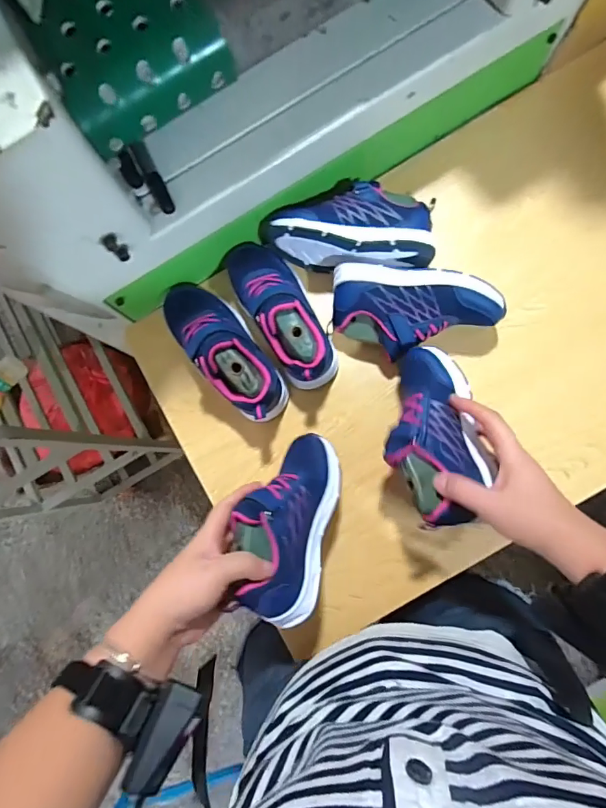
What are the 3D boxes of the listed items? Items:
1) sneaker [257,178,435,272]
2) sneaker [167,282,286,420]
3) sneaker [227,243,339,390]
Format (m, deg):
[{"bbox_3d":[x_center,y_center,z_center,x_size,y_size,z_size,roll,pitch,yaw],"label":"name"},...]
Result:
[{"bbox_3d":[0.054,-0.216,0.552,0.203,0.081,0.093,5,84,6],"label":"sneaker"},{"bbox_3d":[-0.097,-0.069,0.546,0.075,0.102,0.214,-39,69,0],"label":"sneaker"},{"bbox_3d":[-0.031,-0.115,0.531,0.074,0.096,0.203,-31,82,1],"label":"sneaker"}]

